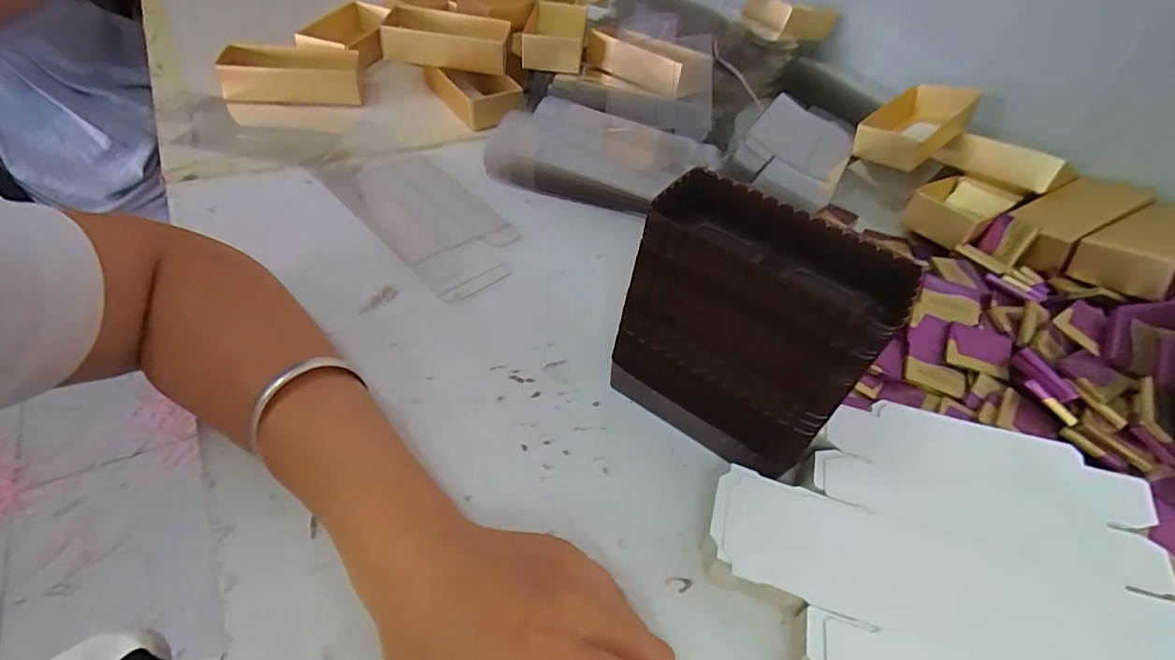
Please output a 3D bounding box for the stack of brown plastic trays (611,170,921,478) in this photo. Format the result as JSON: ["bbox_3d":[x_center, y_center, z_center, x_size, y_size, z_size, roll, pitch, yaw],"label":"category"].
[{"bbox_3d":[0.077,0.002,0.282,0.118,0.130,0.065,31,50,17],"label":"stack of brown plastic trays"}]

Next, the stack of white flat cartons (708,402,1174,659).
[{"bbox_3d":[0.185,0.129,0.246,0.250,0.029,0.188,14,49,7],"label":"stack of white flat cartons"}]

